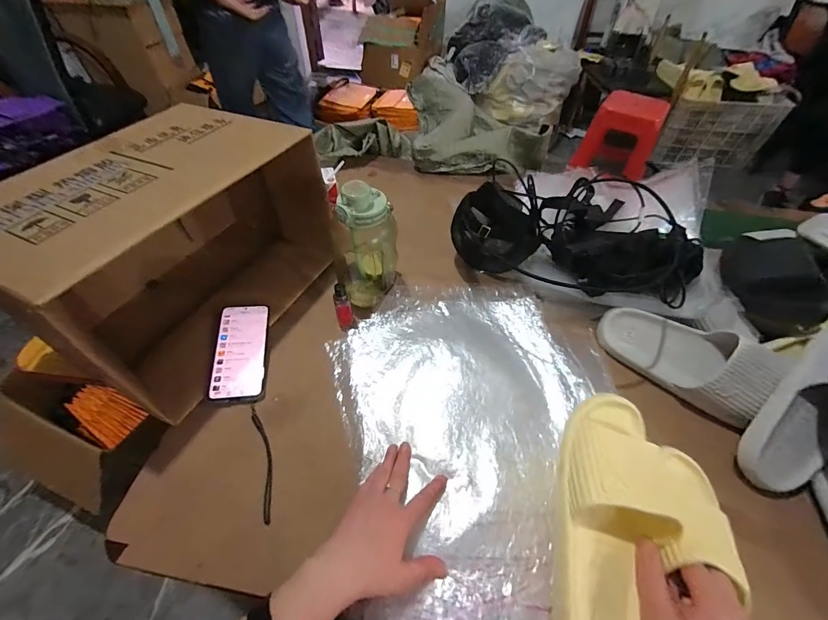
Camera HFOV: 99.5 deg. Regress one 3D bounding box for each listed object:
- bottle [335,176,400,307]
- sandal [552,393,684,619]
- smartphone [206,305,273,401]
[{"bbox_3d":[-0.077,-0.103,0.579,0.093,0.207,0.087,0,53,0],"label":"bottle"},{"bbox_3d":[0.202,0.209,0.349,0.117,0.066,0.252,16,65,14],"label":"sandal"},{"bbox_3d":[-0.272,0.062,0.554,0.079,0.012,0.171,-1,57,-15],"label":"smartphone"}]

